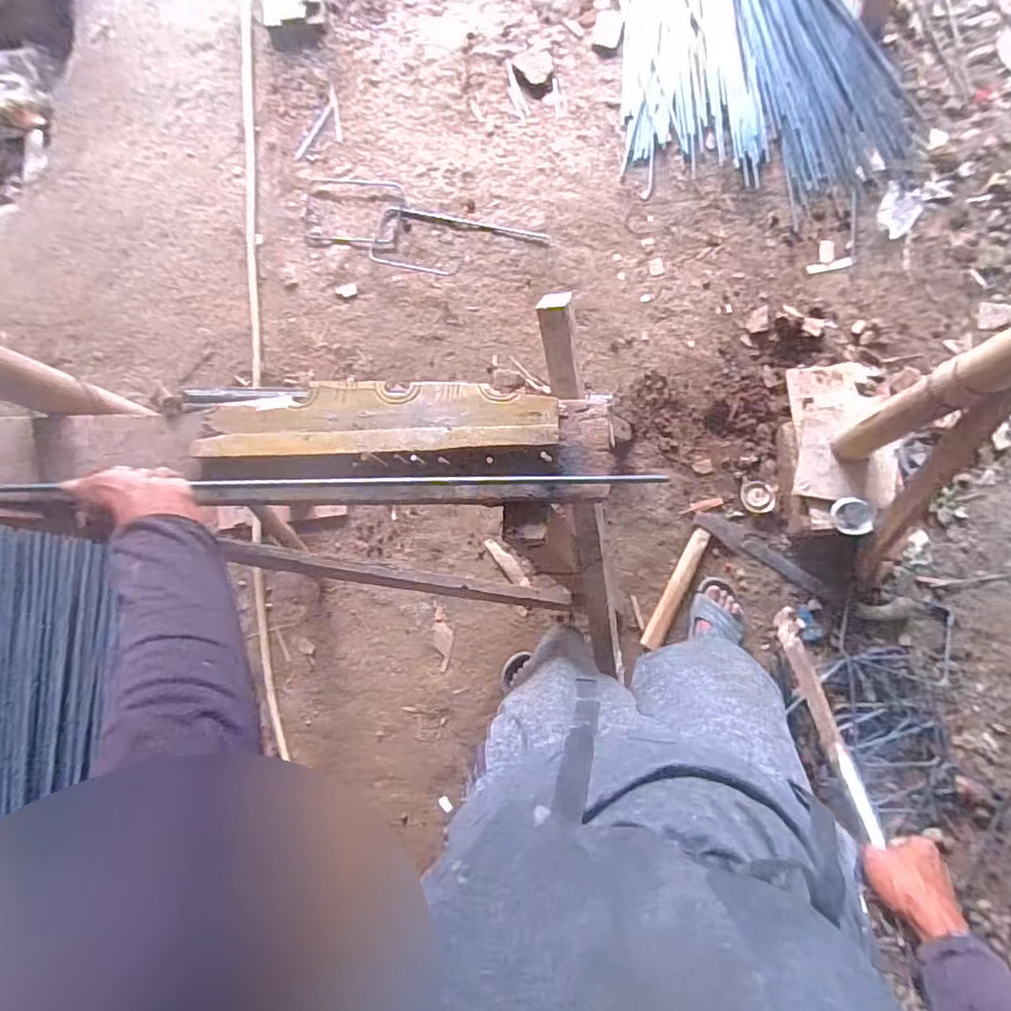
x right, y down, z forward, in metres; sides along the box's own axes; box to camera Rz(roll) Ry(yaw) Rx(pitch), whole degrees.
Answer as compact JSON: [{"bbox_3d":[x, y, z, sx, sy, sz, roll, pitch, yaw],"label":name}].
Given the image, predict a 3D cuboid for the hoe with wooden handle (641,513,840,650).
[{"bbox_3d":[0.545,0.233,1.347,0.342,0.039,0.340,24,90,9],"label":"hoe with wooden handle"}]

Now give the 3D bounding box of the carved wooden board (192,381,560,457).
[{"bbox_3d":[-0.162,-0.105,0.698,0.438,0.025,0.087,0,83,7],"label":"carved wooden board"}]

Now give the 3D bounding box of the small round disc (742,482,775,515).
[{"bbox_3d":[0.592,-0.020,1.365,0.073,0.011,0.075,-1,82,7],"label":"small round disc"}]

